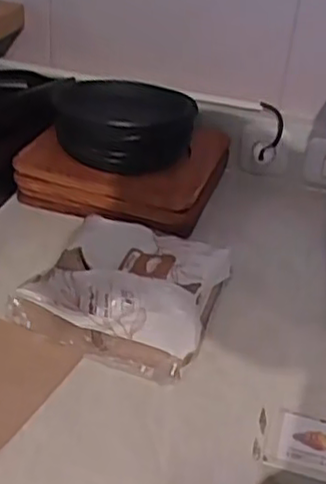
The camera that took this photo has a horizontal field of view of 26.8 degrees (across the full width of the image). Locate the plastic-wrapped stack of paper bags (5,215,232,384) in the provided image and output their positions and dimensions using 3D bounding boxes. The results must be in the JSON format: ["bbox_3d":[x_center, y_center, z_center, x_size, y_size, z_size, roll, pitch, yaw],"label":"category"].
[{"bbox_3d":[-0.041,0.050,0.810,0.210,0.068,0.221,16,34,15],"label":"plastic-wrapped stack of paper bags"}]

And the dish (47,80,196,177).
[{"bbox_3d":[-0.054,-0.177,0.999,0.194,0.084,0.189,9,33,5],"label":"dish"}]

